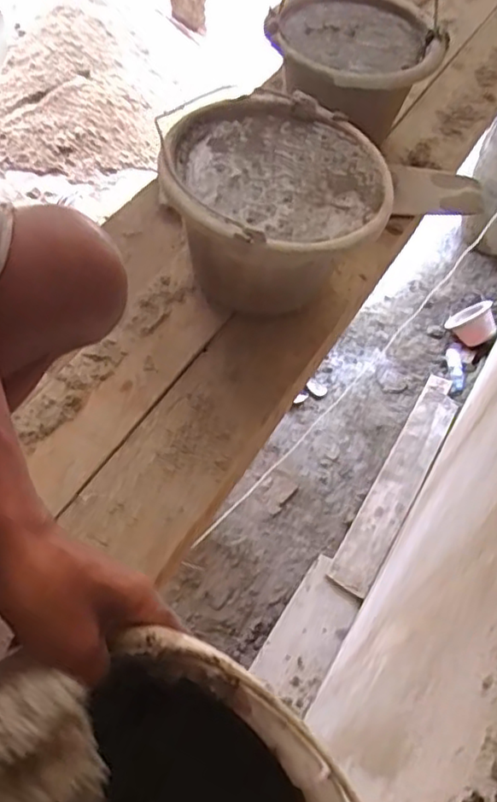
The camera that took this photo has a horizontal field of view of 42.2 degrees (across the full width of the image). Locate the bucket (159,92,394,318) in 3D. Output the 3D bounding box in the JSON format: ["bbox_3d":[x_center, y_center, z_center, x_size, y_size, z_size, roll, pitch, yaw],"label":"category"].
[{"bbox_3d":[0.027,-0.222,0.783,0.240,0.174,0.250,2,57,-3],"label":"bucket"}]

